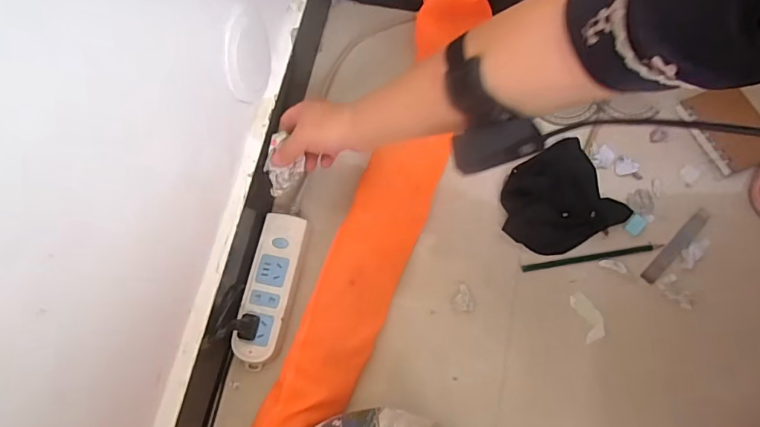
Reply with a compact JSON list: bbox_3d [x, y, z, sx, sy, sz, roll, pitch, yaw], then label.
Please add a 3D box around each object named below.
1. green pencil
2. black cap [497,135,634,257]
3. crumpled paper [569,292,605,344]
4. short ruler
[{"bbox_3d":[0.243,0.050,0.536,0.158,0.009,0.007,-10,72,2],"label":"green pencil"},{"bbox_3d":[0.208,-0.018,0.560,0.134,0.026,0.117,-26,72,-4],"label":"black cap"},{"bbox_3d":[0.234,0.115,0.524,0.026,0.004,0.053,-18,72,-1],"label":"crumpled paper"},{"bbox_3d":[0.341,0.037,0.537,0.017,0.004,0.109,43,83,14],"label":"short ruler"}]

